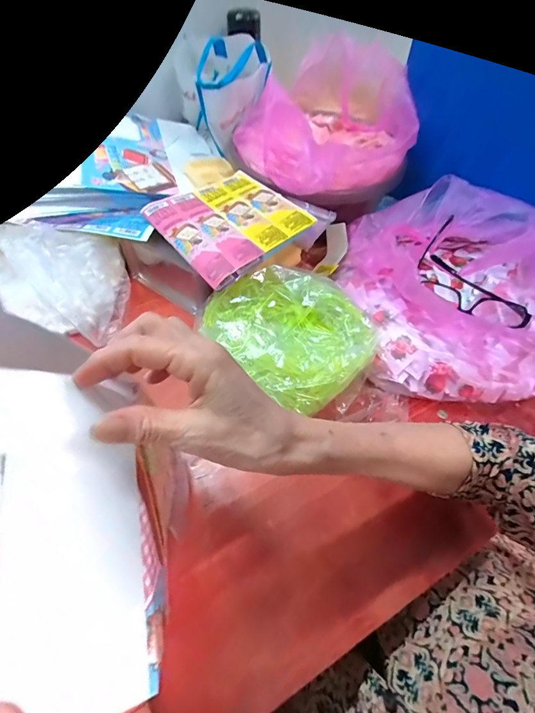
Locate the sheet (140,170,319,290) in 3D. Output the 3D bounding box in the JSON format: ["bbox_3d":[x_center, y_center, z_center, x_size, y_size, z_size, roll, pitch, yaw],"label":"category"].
[{"bbox_3d":[-0.052,-0.183,0.476,0.164,0.015,0.175,-35,61,-19],"label":"sheet"}]

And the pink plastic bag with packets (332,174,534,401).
[{"bbox_3d":[0.232,-0.102,0.456,0.238,0.109,0.295,-7,52,-7],"label":"pink plastic bag with packets"}]

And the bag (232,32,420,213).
[{"bbox_3d":[0.086,-0.360,0.568,0.264,0.138,0.242,-26,57,-21],"label":"bag"}]

